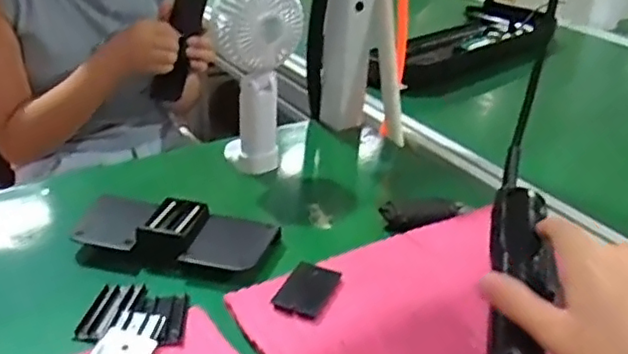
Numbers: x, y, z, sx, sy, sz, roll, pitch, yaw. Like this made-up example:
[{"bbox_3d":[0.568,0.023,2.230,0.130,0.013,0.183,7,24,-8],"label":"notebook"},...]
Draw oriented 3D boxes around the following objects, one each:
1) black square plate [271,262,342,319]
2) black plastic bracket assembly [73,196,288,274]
[{"bbox_3d":[-0.005,0.085,0.470,0.036,0.005,0.058,14,30,19],"label":"black square plate"},{"bbox_3d":[-0.112,0.046,0.521,0.151,0.027,0.070,9,29,11],"label":"black plastic bracket assembly"}]

